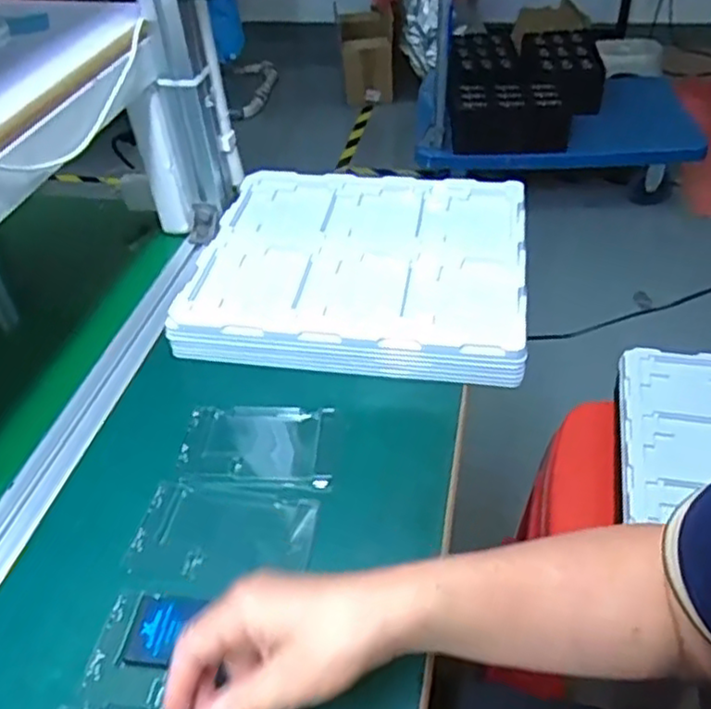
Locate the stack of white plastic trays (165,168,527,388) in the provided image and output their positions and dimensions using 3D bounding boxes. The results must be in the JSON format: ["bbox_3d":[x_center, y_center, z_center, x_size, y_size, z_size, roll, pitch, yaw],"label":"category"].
[{"bbox_3d":[0.007,-0.099,0.691,0.313,0.037,0.284,4,43,9],"label":"stack of white plastic trays"}]

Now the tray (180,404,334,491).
[{"bbox_3d":[-0.080,0.073,0.550,0.118,0.007,0.083,0,43,4],"label":"tray"}]

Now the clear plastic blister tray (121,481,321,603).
[{"bbox_3d":[-0.096,0.132,0.488,0.123,0.006,0.091,4,43,9],"label":"clear plastic blister tray"}]

